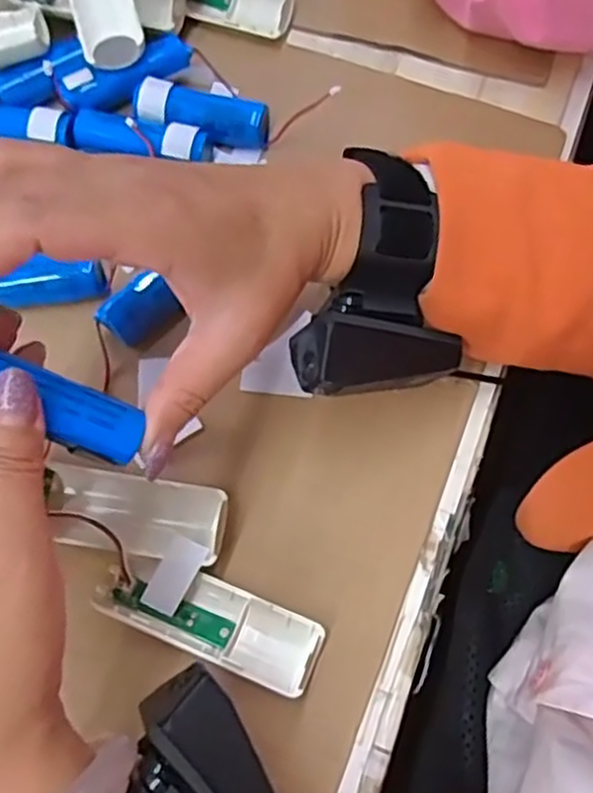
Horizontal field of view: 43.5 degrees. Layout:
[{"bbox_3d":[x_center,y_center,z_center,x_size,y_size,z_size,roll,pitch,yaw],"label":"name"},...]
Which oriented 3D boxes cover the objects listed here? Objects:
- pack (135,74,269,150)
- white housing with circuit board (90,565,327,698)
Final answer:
[{"bbox_3d":[-0.052,-0.152,0.402,0.074,0.018,0.023,12,71,5],"label":"pack"},{"bbox_3d":[-0.037,0.094,0.316,0.095,0.024,0.032,21,72,8],"label":"white housing with circuit board"}]

